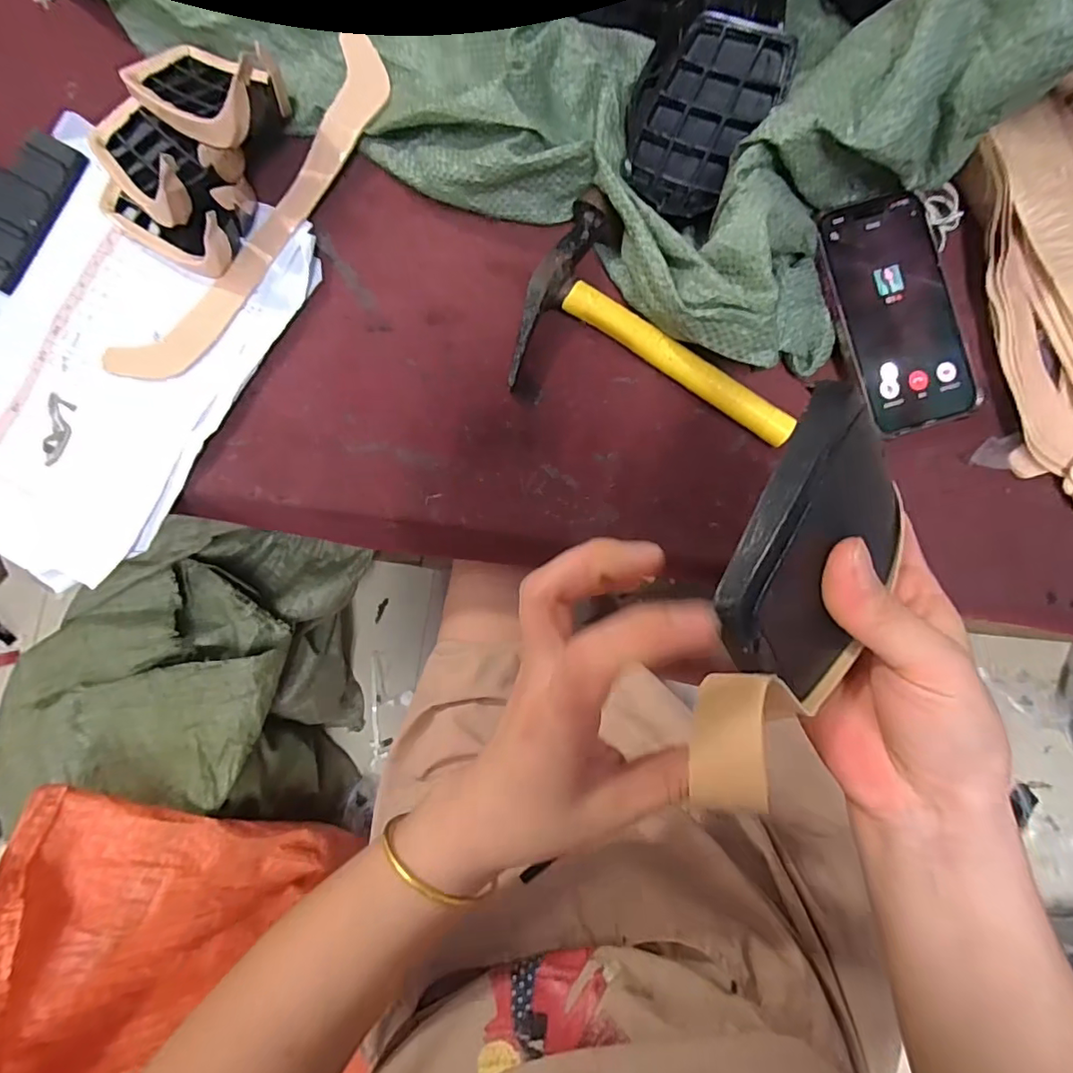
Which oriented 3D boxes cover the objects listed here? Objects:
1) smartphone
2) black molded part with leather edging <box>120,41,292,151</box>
[{"bbox_3d":[0.229,-0.141,0.338,0.070,0.007,0.145,-19,91,-3],"label":"smartphone"},{"bbox_3d":[-0.225,-0.303,0.366,0.131,0.043,0.068,36,86,23],"label":"black molded part with leather edging"}]

